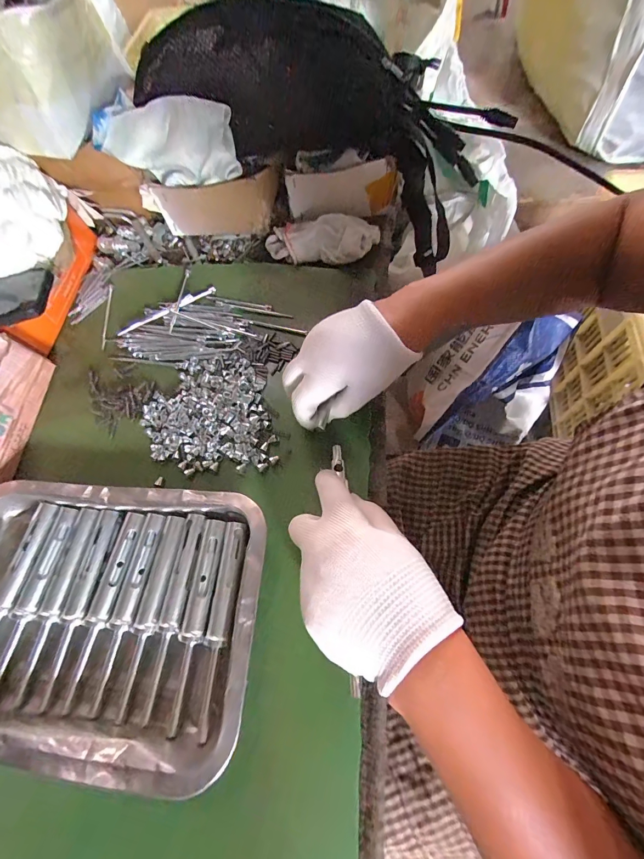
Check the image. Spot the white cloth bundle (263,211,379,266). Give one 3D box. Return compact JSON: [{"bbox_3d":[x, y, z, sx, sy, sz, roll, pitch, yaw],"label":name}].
[{"bbox_3d":[-0.003,-0.220,0.402,0.133,0.038,0.055,6,69,8],"label":"white cloth bundle"}]

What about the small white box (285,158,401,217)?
[{"bbox_3d":[0.025,-0.279,0.405,0.128,0.046,0.015,-8,66,2],"label":"small white box"}]

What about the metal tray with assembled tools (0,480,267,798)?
[{"bbox_3d":[-0.175,0.135,0.266,0.251,0.030,0.181,3,67,7],"label":"metal tray with assembled tools"}]

